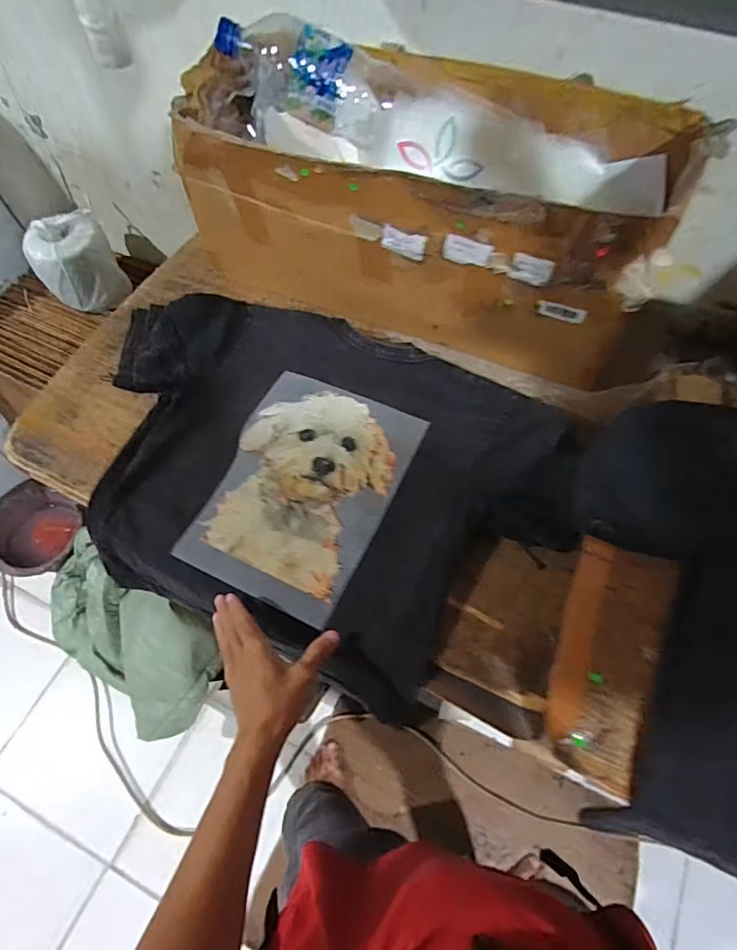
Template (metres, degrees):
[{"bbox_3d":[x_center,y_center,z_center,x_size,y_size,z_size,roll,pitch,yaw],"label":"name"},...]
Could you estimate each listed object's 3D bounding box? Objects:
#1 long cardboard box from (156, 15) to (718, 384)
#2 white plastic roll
[{"bbox_3d":[0.052,-0.344,0.665,0.611,0.277,0.239,19,64,9],"label":"long cardboard box"},{"bbox_3d":[-0.645,-0.468,1.101,0.162,0.151,0.145,-28,67,-14],"label":"white plastic roll"}]

